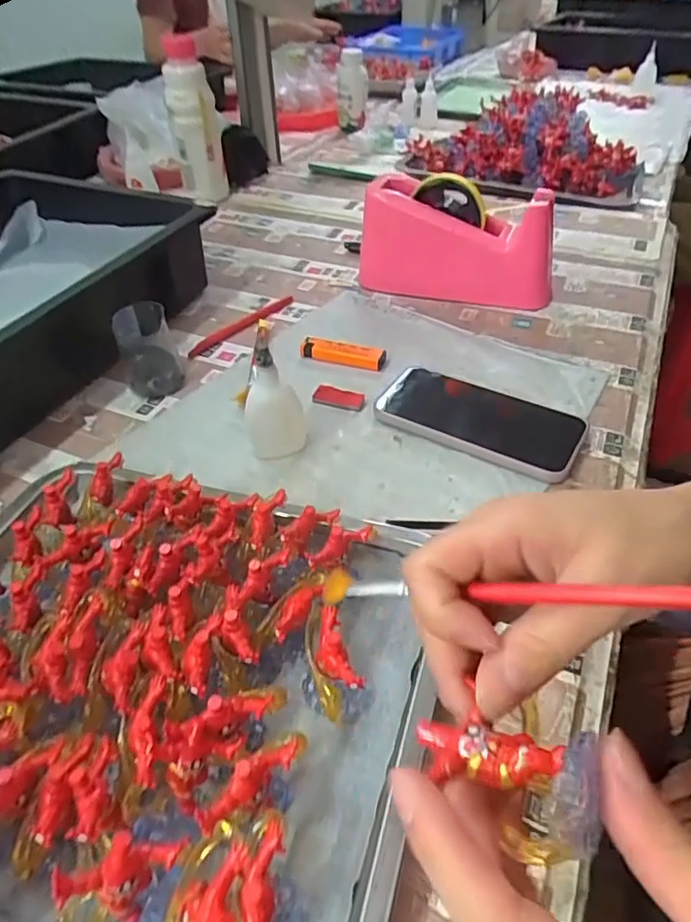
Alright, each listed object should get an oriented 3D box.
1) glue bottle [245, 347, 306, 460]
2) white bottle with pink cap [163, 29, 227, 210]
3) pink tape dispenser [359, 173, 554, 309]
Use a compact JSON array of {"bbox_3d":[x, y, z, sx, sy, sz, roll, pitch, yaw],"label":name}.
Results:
[{"bbox_3d":[-0.054,-0.041,0.440,0.042,0.092,0.033,-9,43,-5],"label":"glue bottle"},{"bbox_3d":[-0.217,-0.485,0.834,0.065,0.207,0.068,-9,43,-5],"label":"white bottle with pink cap"},{"bbox_3d":[0.117,-0.233,0.618,0.208,0.108,0.056,9,44,14],"label":"pink tape dispenser"}]

